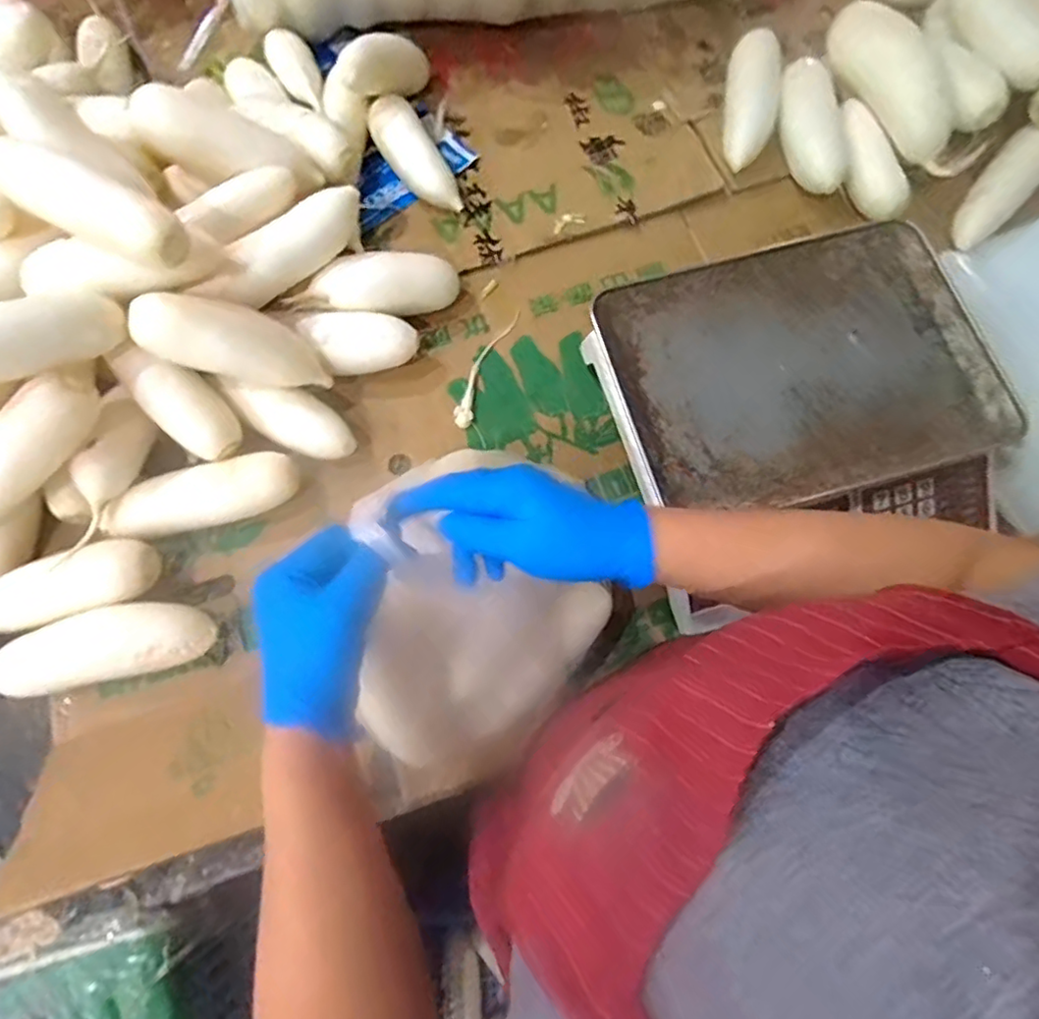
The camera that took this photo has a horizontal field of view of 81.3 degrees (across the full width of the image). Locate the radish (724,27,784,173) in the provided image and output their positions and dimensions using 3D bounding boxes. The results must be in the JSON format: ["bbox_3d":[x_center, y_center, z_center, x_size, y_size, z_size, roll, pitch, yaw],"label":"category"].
[{"bbox_3d":[0.264,-0.472,0.689,0.059,0.056,0.161,9,74,4],"label":"radish"}]

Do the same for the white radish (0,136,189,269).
[{"bbox_3d":[-0.355,-0.256,0.499,0.201,0.055,0.062,27,76,9],"label":"white radish"}]

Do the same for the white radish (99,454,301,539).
[{"bbox_3d":[-0.306,-0.007,0.596,0.179,0.056,0.058,-15,74,-3],"label":"white radish"}]

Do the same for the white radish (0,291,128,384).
[{"bbox_3d":[-0.397,-0.131,0.474,0.164,0.056,0.042,-32,74,-35],"label":"white radish"}]

